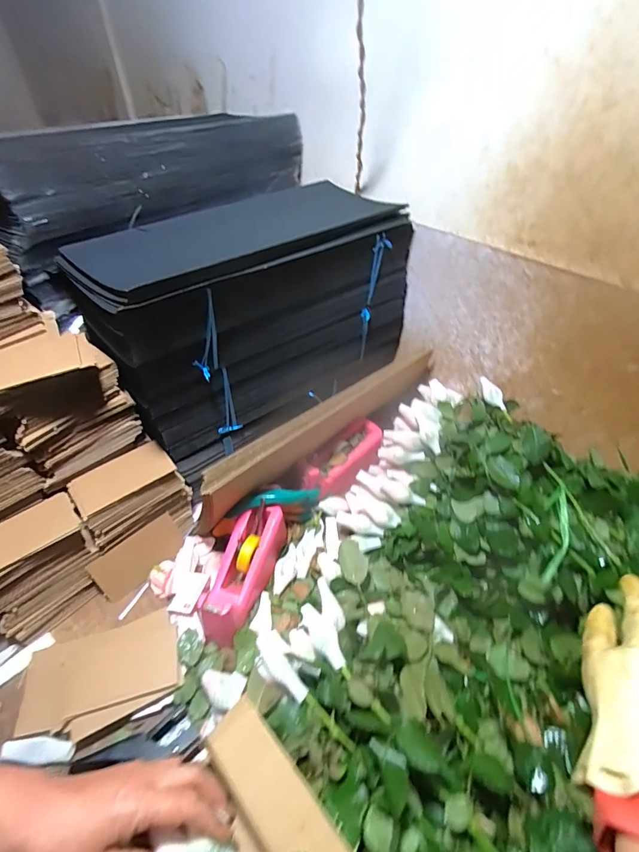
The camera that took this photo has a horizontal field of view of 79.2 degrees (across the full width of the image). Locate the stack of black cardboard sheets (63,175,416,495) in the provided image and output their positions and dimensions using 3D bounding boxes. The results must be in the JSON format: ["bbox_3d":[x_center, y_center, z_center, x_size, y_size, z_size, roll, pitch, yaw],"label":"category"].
[{"bbox_3d":[-0.102,-0.206,0.726,0.547,0.337,0.299,-34,55,-31],"label":"stack of black cardboard sheets"}]

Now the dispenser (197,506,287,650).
[{"bbox_3d":[-0.124,0.219,0.596,0.078,0.101,0.211,17,64,15],"label":"dispenser"}]

